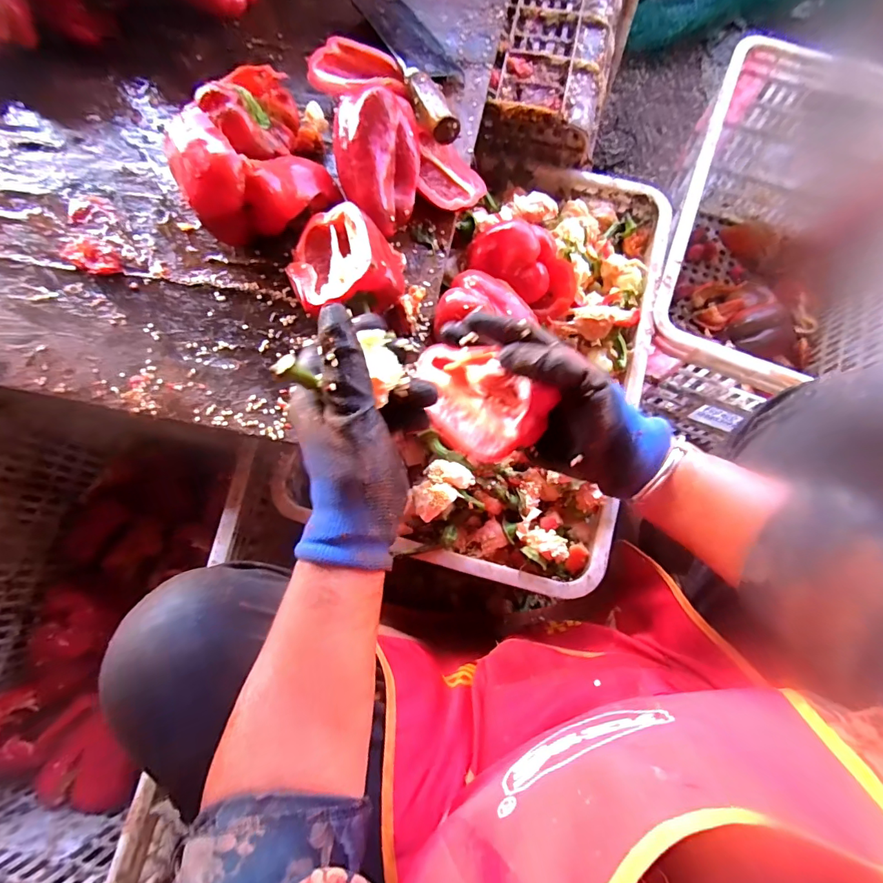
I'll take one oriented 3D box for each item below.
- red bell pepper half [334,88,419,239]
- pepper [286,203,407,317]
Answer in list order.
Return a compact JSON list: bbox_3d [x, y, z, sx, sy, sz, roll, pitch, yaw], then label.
[{"bbox_3d":[-0.060,-0.279,0.460,0.086,0.057,0.126,-11,75,-2],"label":"red bell pepper half"},{"bbox_3d":[-0.089,-0.170,0.433,0.105,0.067,0.107,0,75,1],"label":"pepper"}]

